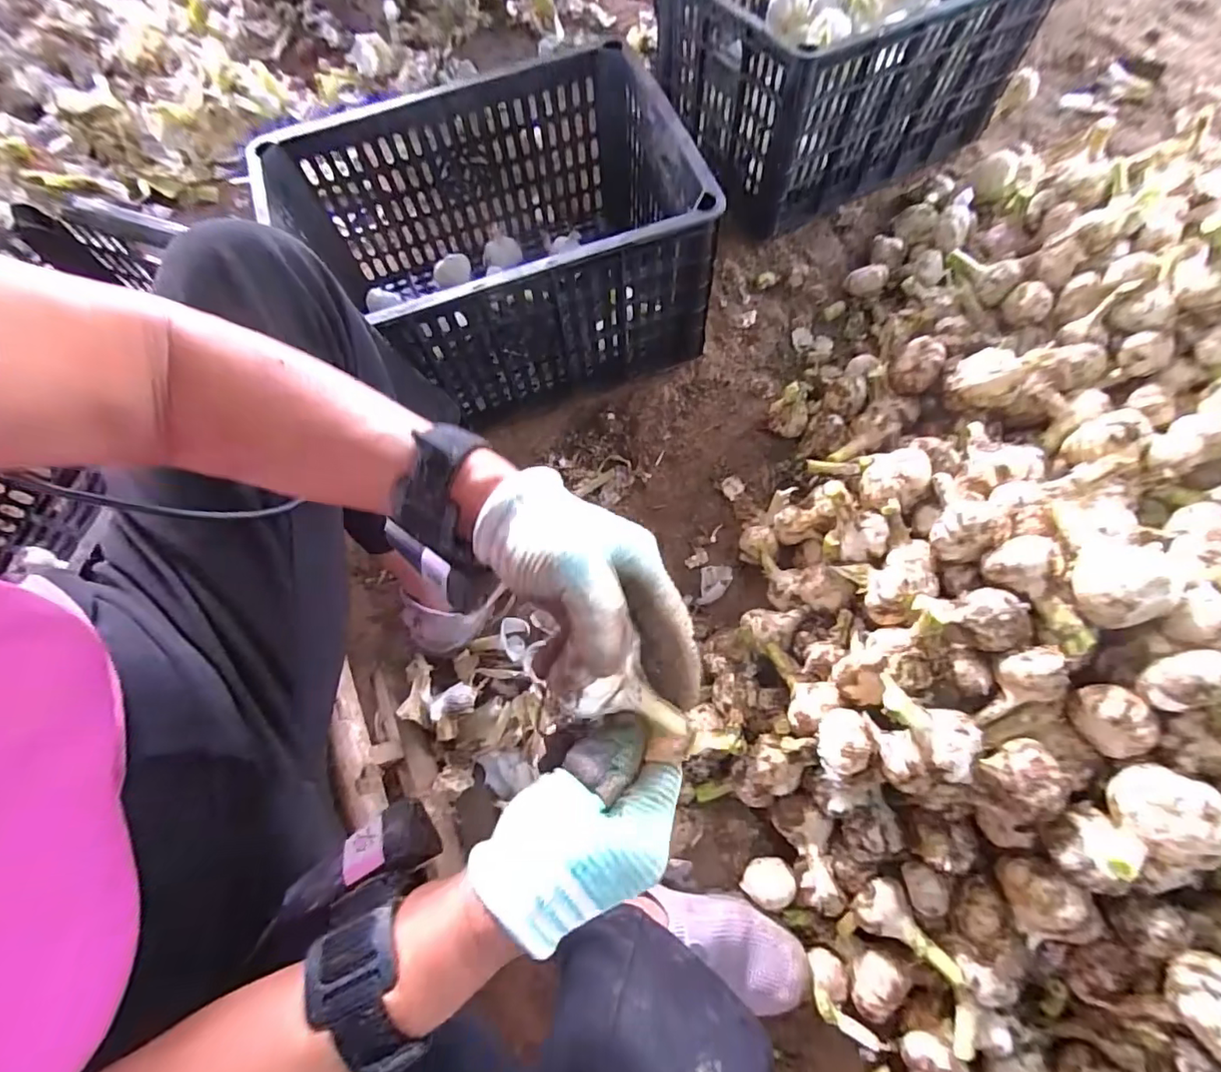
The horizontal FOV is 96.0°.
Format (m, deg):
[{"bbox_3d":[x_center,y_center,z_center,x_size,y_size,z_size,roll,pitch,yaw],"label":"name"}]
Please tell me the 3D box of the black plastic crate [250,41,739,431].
[{"bbox_3d":[-0.132,-0.333,0.667,0.436,0.225,0.293,-19,71,-5],"label":"black plastic crate"}]

